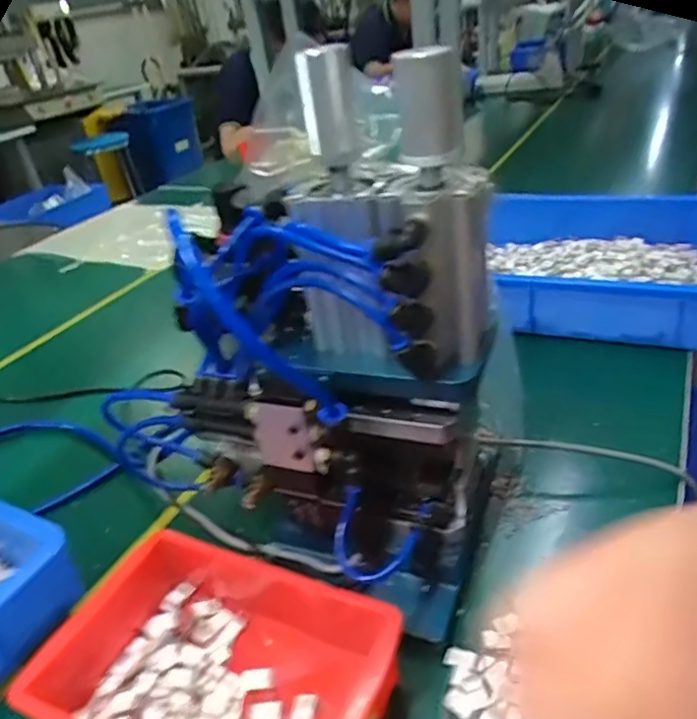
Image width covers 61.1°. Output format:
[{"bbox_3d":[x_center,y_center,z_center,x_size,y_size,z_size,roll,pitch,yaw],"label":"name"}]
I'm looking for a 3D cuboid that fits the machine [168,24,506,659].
[{"bbox_3d":[-0.018,0.011,0.384,0.196,0.310,0.144,10,37,26],"label":"machine"}]

